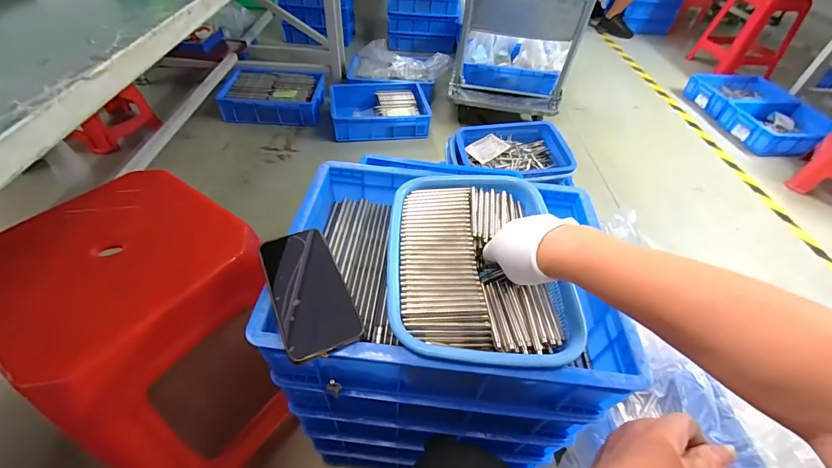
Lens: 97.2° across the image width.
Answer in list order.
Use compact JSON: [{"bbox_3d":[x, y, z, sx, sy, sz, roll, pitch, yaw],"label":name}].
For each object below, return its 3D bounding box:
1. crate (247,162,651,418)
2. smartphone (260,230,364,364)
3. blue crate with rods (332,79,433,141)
[{"bbox_3d":[0.038,0.052,0.498,0.407,0.117,0.312,6,46,0],"label":"crate"},{"bbox_3d":[-0.116,0.059,0.396,0.076,0.015,0.149,-19,58,-21],"label":"smartphone"},{"bbox_3d":[-0.162,-0.542,1.611,0.409,0.125,0.334,-5,47,-10],"label":"blue crate with rods"}]

